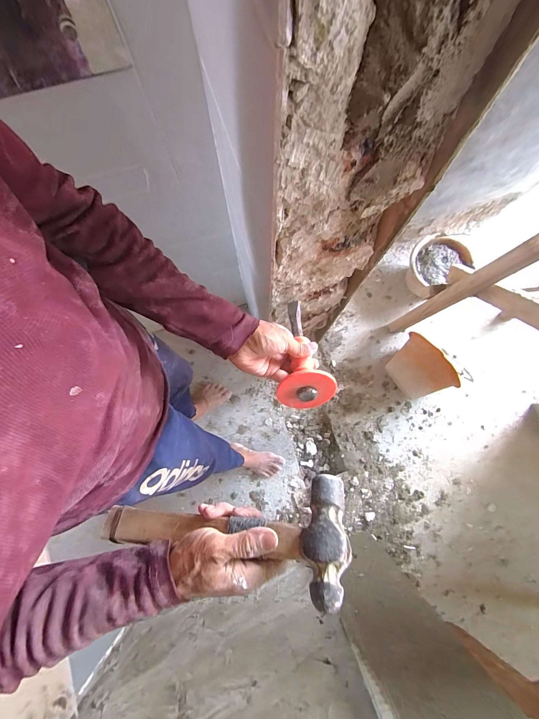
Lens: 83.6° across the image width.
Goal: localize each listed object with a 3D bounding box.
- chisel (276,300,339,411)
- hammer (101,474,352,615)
[{"bbox_3d":[0.045,-0.024,0.455,0.075,0.074,0.196,-4,46,0],"label":"chisel"},{"bbox_3d":[-0.067,0.179,0.326,0.295,0.057,0.096,-6,75,20],"label":"hammer"}]

